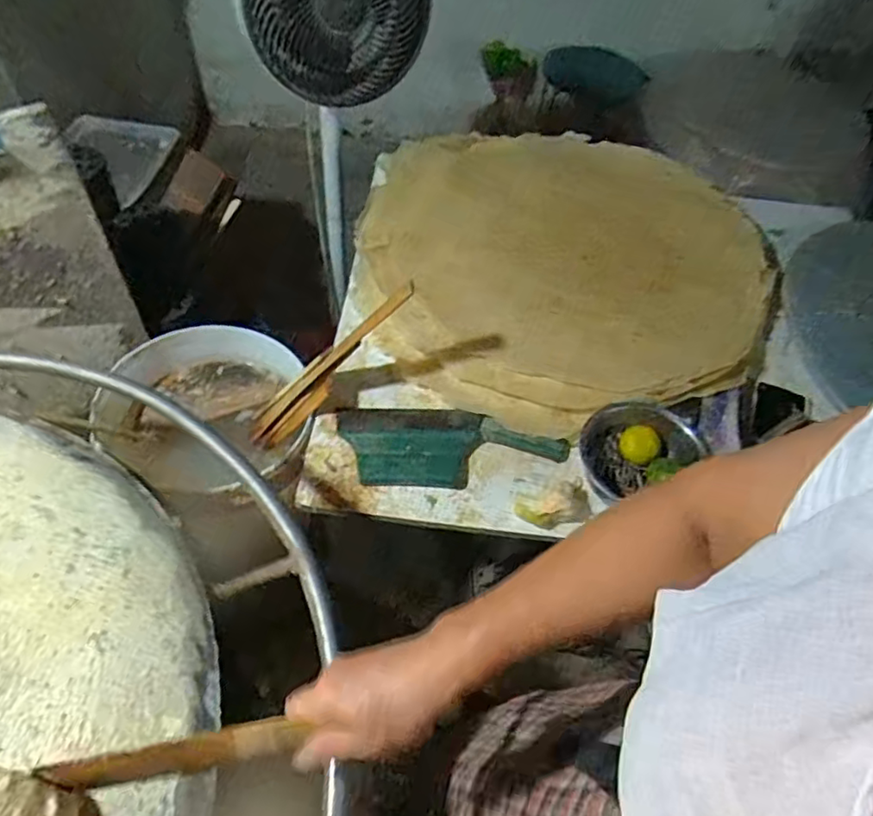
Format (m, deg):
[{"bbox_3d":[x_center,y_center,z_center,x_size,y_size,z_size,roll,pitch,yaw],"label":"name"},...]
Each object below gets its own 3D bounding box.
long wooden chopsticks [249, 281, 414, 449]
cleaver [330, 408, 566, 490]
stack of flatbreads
[{"bbox_3d":[-0.145,-0.050,0.828,0.027,0.319,0.054,18,41,-43],"label":"long wooden chopsticks"},{"bbox_3d":[0.023,0.050,0.840,0.300,0.019,0.121,2,54,-4],"label":"cleaver"},{"bbox_3d":[0.224,-0.267,1.063,0.721,0.056,0.663,-11,56,-13],"label":"stack of flatbreads"}]

